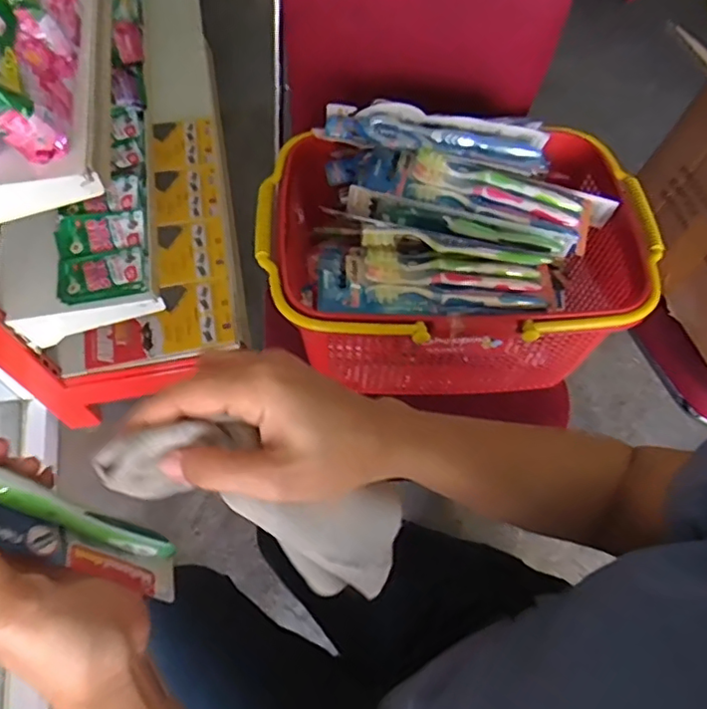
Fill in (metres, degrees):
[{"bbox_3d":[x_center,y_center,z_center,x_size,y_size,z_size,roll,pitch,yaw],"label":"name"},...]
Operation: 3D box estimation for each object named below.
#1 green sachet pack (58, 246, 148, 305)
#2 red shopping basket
[{"bbox_3d":[-0.376,-0.120,0.882,0.127,0.019,0.079,-10,63,-9],"label":"green sachet pack"},{"bbox_3d":[0.112,-0.112,0.691,0.428,0.238,0.282,-4,62,-6],"label":"red shopping basket"}]

